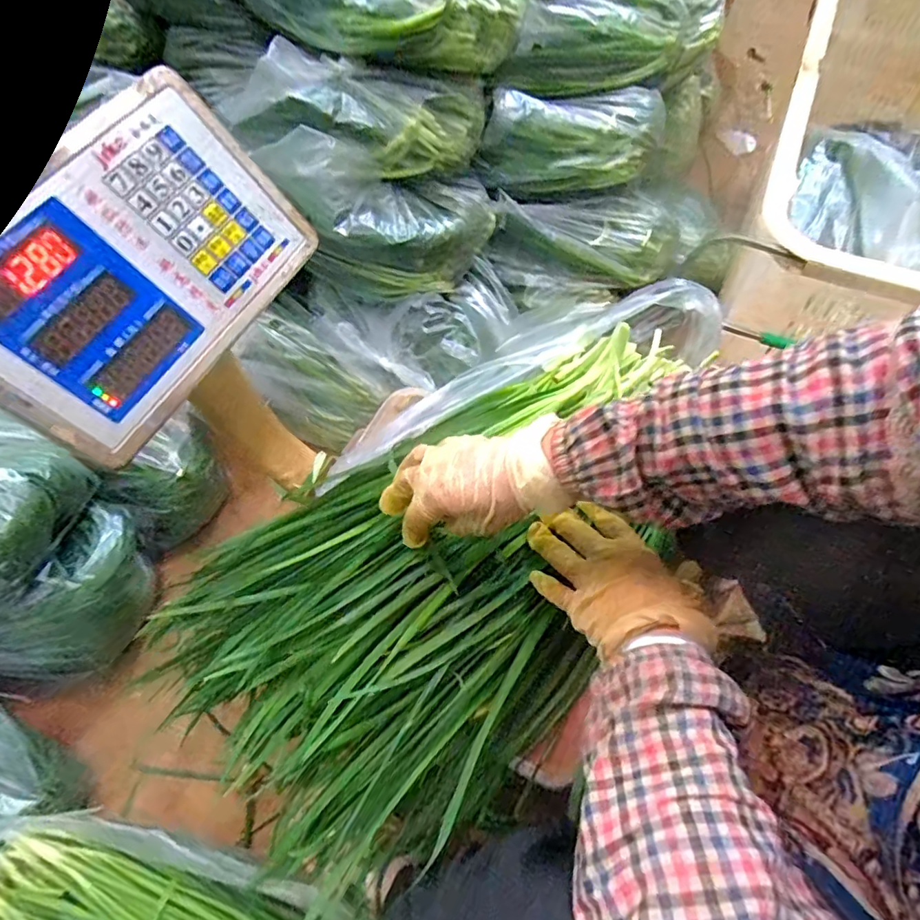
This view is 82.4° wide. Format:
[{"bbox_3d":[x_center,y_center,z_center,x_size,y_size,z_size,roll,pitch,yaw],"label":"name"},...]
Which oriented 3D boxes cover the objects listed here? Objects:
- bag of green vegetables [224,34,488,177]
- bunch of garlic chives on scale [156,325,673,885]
[{"bbox_3d":[-0.124,-0.427,0.653,0.329,0.101,0.149,1,64,-12],"label":"bag of green vegetables"},{"bbox_3d":[-0.012,0.080,0.467,0.320,0.109,0.500,41,73,19],"label":"bunch of garlic chives on scale"}]

